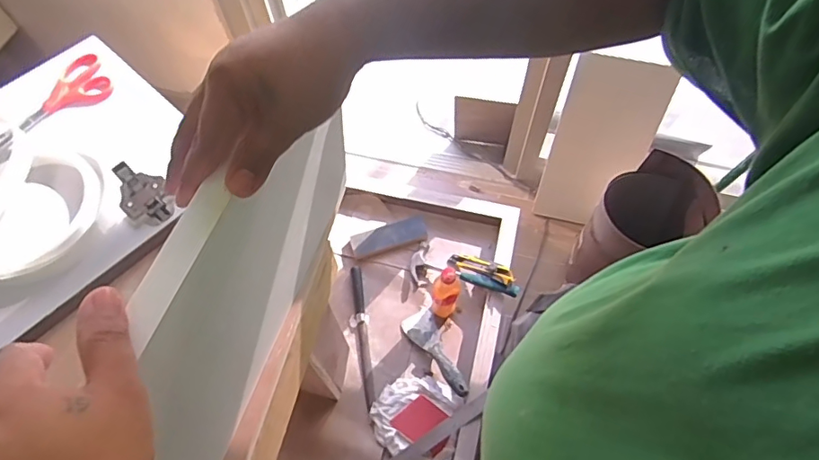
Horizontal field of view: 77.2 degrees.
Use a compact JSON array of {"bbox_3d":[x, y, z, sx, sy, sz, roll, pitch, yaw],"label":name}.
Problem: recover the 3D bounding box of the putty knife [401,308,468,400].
[{"bbox_3d":[0.061,0.249,1.058,0.079,0.026,0.205,-25,43,-12],"label":"putty knife"}]

